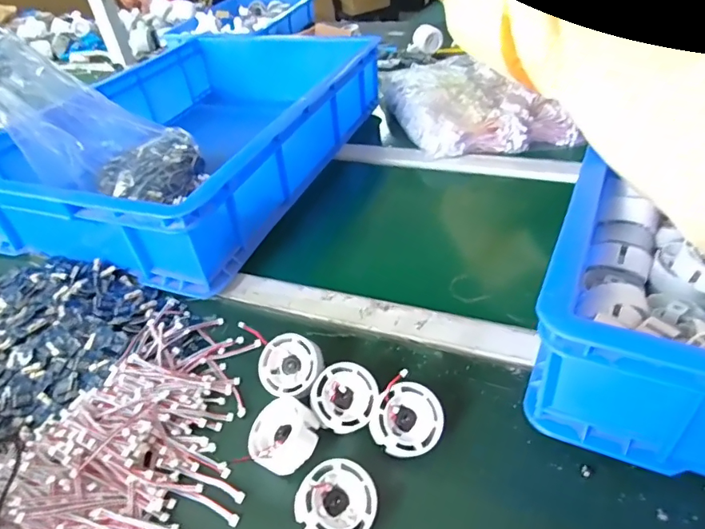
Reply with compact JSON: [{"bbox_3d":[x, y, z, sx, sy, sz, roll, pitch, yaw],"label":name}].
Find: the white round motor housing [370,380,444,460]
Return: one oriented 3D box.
[{"bbox_3d":[0.044,0.124,0.388,0.052,0.018,0.056,1,71,-2],"label":"white round motor housing"}]

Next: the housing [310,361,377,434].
[{"bbox_3d":[-0.008,0.111,0.406,0.050,0.018,0.054,6,68,-16],"label":"housing"}]

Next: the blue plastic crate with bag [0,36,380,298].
[{"bbox_3d":[-0.239,-0.223,0.768,0.414,0.118,0.596,12,43,19],"label":"blue plastic crate with bag"}]

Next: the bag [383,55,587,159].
[{"bbox_3d":[0.175,-0.284,0.838,0.193,0.057,0.320,-12,41,-8],"label":"bag"}]

